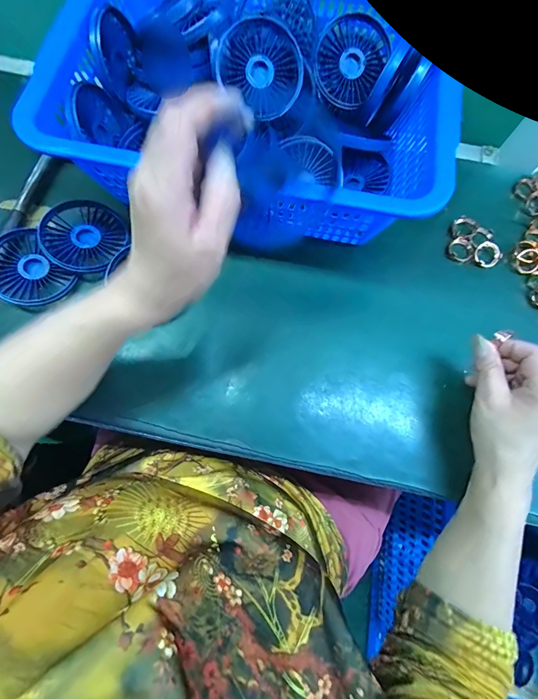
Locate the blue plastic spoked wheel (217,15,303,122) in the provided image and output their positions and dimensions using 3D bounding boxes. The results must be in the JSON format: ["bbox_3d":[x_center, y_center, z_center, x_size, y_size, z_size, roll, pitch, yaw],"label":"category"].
[{"bbox_3d":[-0.008,-0.306,0.358,0.089,0.022,0.079,19,108,-12],"label":"blue plastic spoked wheel"}]

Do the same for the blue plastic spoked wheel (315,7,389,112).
[{"bbox_3d":[0.093,-0.329,0.373,0.080,0.011,0.091,26,102,-14],"label":"blue plastic spoked wheel"}]

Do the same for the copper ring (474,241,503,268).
[{"bbox_3d":[0.252,-0.109,0.382,0.029,0.008,0.028,-12,79,6],"label":"copper ring"}]

